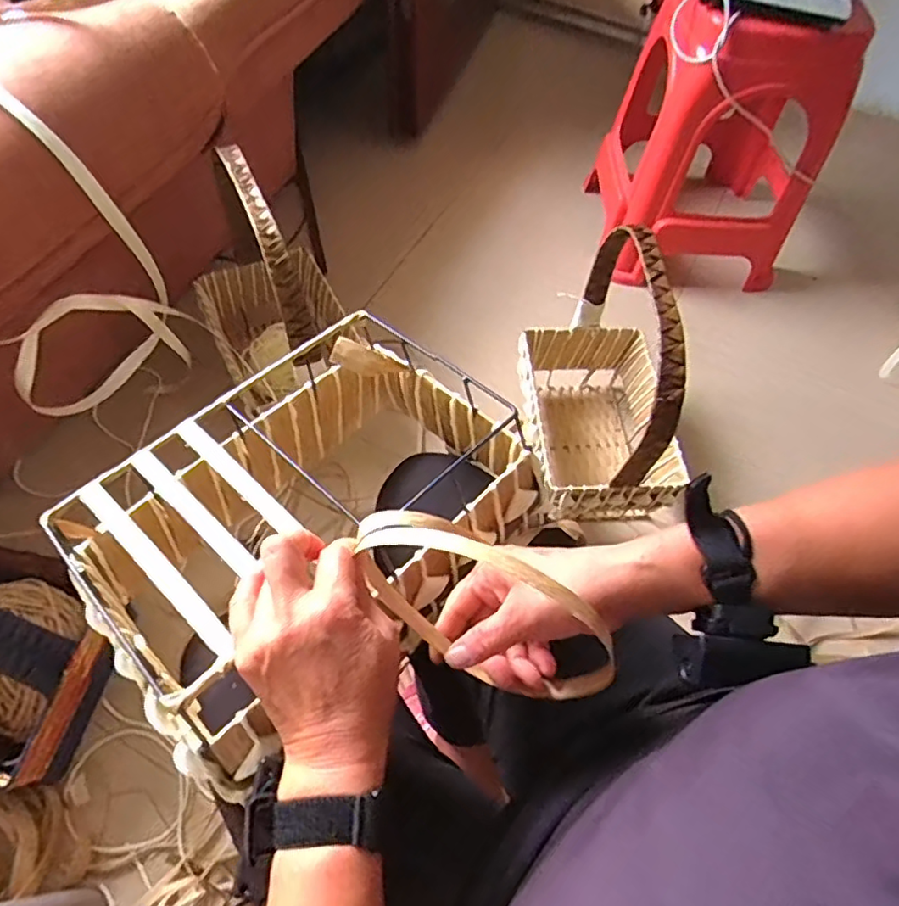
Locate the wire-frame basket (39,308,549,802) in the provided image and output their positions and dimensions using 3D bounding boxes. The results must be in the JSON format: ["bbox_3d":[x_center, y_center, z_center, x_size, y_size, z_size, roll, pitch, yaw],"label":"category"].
[{"bbox_3d":[-0.102,0.053,0.478,0.225,0.155,0.329,37,64,20],"label":"wire-frame basket"}]

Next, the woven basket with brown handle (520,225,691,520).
[{"bbox_3d":[0.251,-0.120,0.971,0.225,0.416,0.367,-4,58,-3],"label":"woven basket with brown handle"}]

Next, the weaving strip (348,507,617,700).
[{"bbox_3d":[0.020,0.092,0.375,0.177,0.105,0.057,32,62,18],"label":"weaving strip"}]

